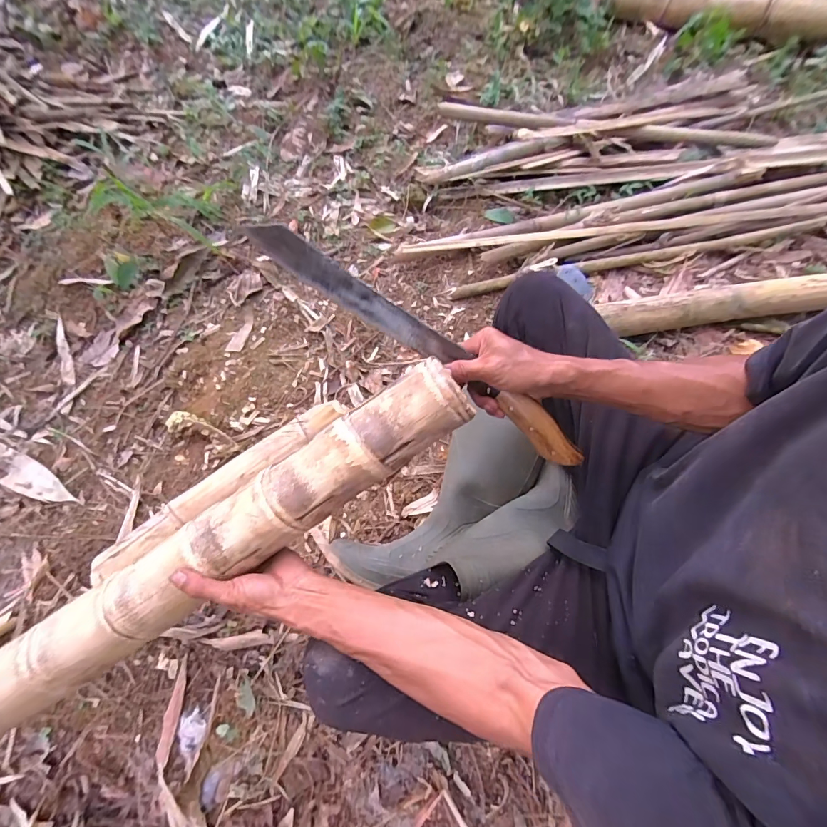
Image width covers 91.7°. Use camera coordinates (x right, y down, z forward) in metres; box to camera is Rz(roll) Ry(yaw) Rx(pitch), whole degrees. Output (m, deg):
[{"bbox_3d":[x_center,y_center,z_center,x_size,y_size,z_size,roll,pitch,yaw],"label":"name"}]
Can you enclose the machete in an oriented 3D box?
[{"bbox_3d":[0.009,-0.078,0.444,0.429,0.034,0.031,35,72,-2],"label":"machete"}]

